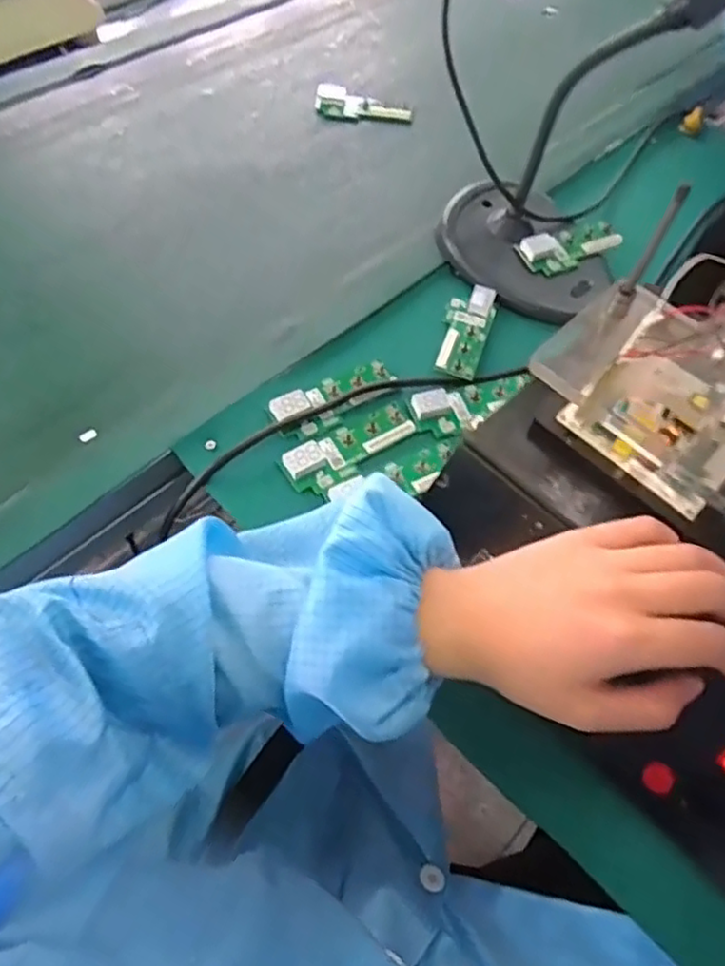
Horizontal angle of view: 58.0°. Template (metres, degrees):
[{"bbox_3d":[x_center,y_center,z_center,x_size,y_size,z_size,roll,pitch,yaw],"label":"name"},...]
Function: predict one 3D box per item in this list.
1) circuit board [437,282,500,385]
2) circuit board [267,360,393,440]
[{"bbox_3d":[0.083,-0.122,0.521,0.041,0.007,0.097,20,58,9],"label":"circuit board"},{"bbox_3d":[-0.019,-0.064,0.475,0.097,0.009,0.036,-26,62,-18],"label":"circuit board"}]

